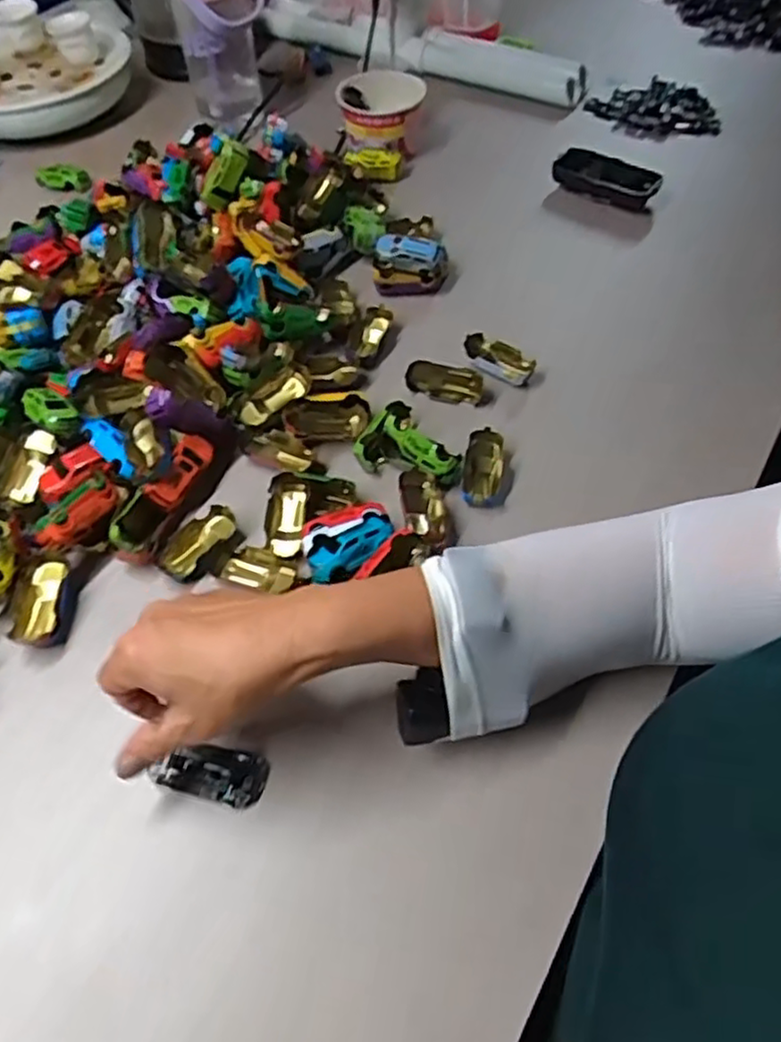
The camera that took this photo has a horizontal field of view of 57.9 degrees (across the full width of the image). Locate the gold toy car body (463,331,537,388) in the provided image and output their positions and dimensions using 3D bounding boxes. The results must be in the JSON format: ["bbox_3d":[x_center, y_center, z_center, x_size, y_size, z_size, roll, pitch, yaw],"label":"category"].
[{"bbox_3d":[0.092,-0.139,0.604,0.064,0.020,0.027,34,62,11],"label":"gold toy car body"}]

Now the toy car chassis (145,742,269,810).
[{"bbox_3d":[-0.106,0.147,0.411,0.065,0.014,0.030,5,54,4],"label":"toy car chassis"}]

